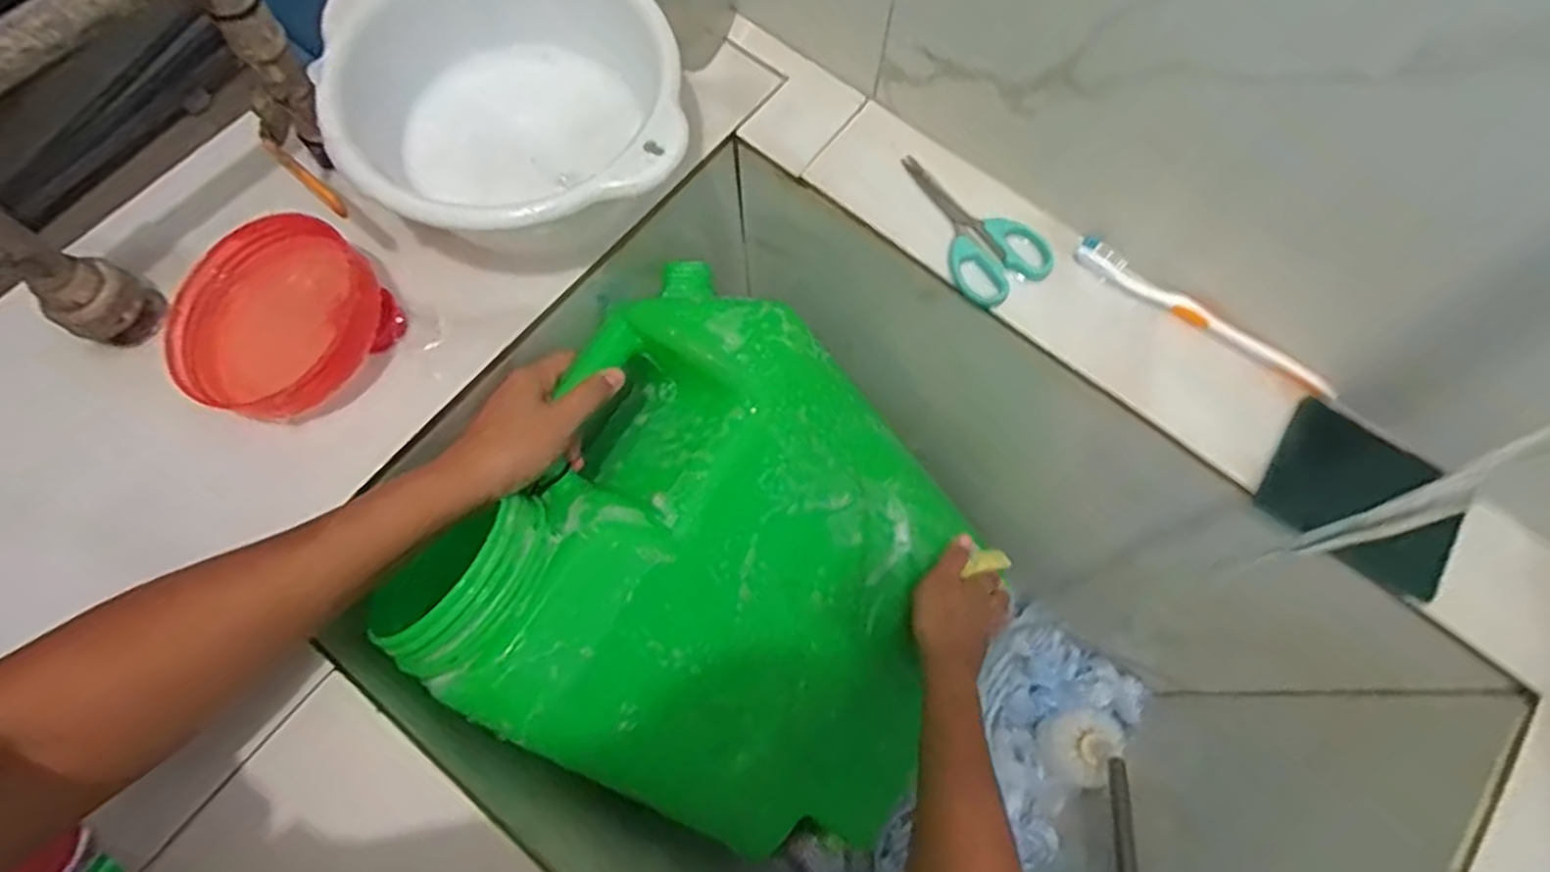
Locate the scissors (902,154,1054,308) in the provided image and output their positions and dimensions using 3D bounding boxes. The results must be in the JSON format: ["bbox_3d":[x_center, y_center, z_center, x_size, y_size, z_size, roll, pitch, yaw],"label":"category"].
[{"bbox_3d":[0.124,-0.142,0.509,0.060,0.012,0.122,-34,75,-11],"label":"scissors"}]

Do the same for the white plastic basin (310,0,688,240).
[{"bbox_3d":[-0.164,-0.199,0.486,0.192,0.084,0.201,0,72,0],"label":"white plastic basin"}]

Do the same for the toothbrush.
[{"bbox_3d":[0.267,-0.076,0.481,0.170,0.020,0.015,37,75,11],"label":"toothbrush"}]

